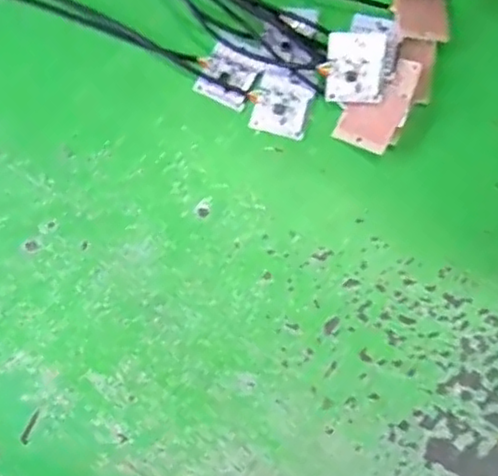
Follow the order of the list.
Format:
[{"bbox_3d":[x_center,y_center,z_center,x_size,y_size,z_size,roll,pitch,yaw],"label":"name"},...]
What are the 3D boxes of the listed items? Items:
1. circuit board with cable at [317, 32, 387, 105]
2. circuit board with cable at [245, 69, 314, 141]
[{"bbox_3d":[0.049,-0.079,0.310,0.027,0.009,0.033,6,79,1],"label":"circuit board with cable"},{"bbox_3d":[0.015,-0.063,0.310,0.028,0.004,0.029,15,79,3],"label":"circuit board with cable"}]

